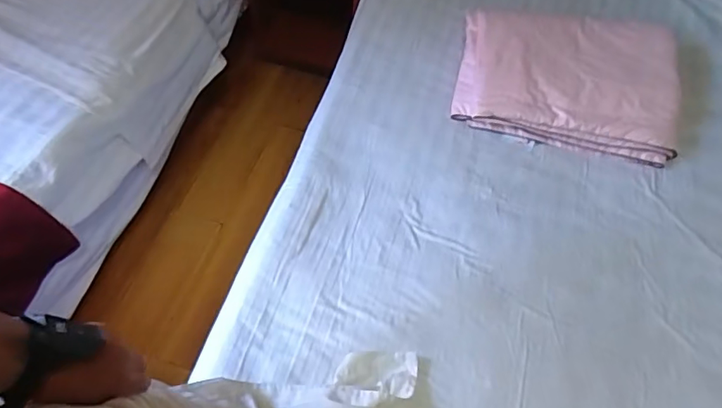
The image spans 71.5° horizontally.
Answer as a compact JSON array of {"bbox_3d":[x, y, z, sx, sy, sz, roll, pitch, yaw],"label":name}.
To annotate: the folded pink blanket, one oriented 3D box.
[{"bbox_3d":[0.479,-0.296,1.175,0.478,0.138,0.307,12,58,3],"label":"folded pink blanket"}]

